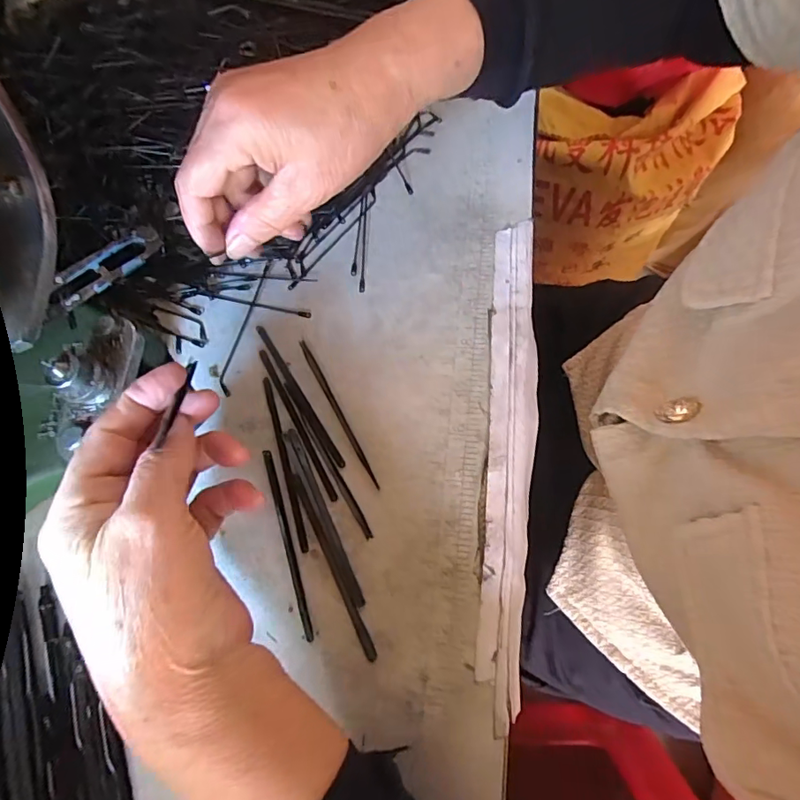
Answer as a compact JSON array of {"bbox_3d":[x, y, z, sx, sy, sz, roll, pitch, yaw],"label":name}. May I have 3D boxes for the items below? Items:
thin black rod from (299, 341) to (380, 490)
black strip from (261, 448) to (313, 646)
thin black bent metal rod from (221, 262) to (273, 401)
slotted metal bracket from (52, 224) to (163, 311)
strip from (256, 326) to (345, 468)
[{"bbox_3d":[-0.035,0.006,0.276,0.005,0.009,0.096,-29,72,-3],"label":"thin black rod"},{"bbox_3d":[-0.059,0.074,0.257,0.006,0.006,0.097,-18,72,0],"label":"black strip"},{"bbox_3d":[-0.094,-0.044,0.296,0.008,0.004,0.086,11,74,9],"label":"thin black bent metal rod"},{"bbox_3d":[-0.175,-0.081,0.294,0.022,0.008,0.067,39,67,9],"label":"slotted metal bracket"},{"bbox_3d":[-0.058,-0.003,0.280,0.006,0.009,0.097,-33,72,-5],"label":"strip"}]

